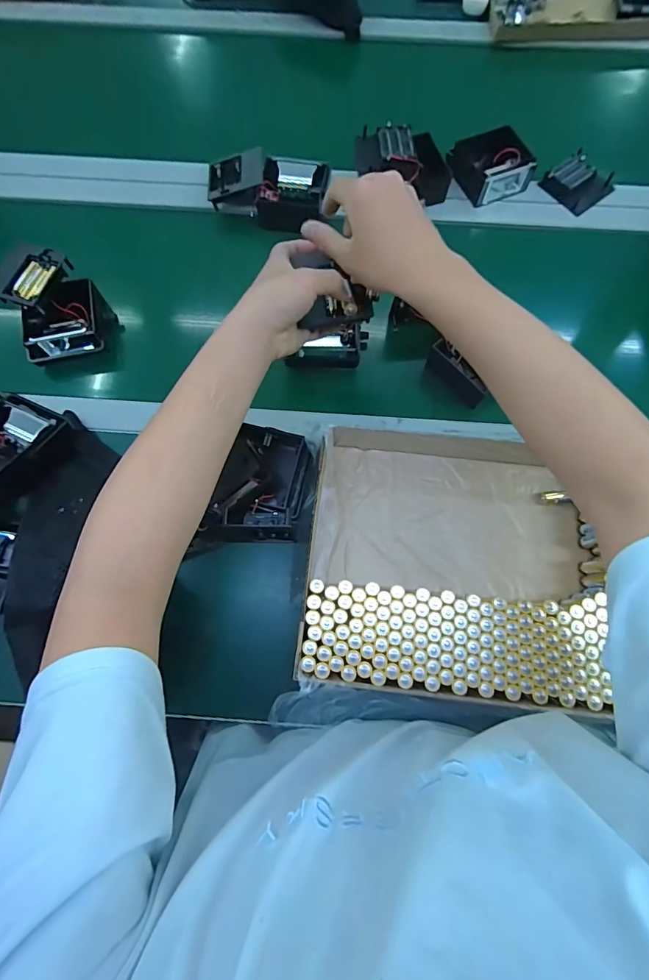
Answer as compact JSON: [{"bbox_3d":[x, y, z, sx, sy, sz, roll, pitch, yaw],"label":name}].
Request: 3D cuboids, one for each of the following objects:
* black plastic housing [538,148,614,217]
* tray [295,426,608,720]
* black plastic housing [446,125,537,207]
[{"bbox_3d":[0.361,-0.437,0.607,0.087,0.025,0.074,-40,79,-12],"label":"black plastic housing"},{"bbox_3d":[0.141,0.066,0.443,0.309,0.052,0.271,6,74,0],"label":"tray"},{"bbox_3d":[0.235,-0.452,0.601,0.102,0.039,0.086,-23,76,-8],"label":"black plastic housing"}]

